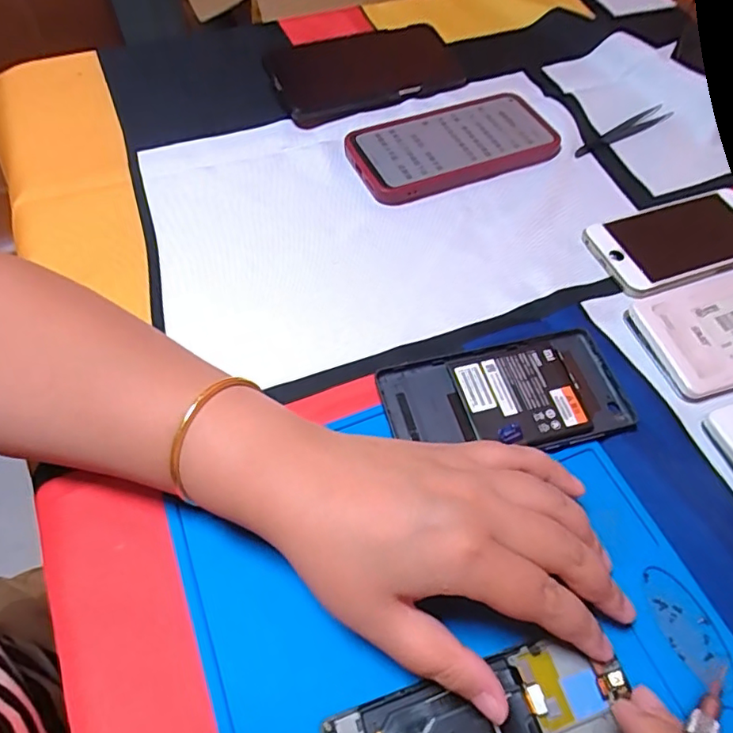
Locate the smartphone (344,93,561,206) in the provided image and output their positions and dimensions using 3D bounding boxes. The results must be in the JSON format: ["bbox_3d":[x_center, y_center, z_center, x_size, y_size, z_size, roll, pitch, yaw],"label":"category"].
[{"bbox_3d":[0.069,-0.176,0.435,0.160,0.015,0.079,-19,61,-14],"label":"smartphone"}]

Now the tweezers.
[{"bbox_3d":[0.211,-0.196,0.457,0.109,0.004,0.013,-28,63,-18],"label":"tweezers"}]

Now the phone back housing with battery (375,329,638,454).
[{"bbox_3d":[0.080,0.019,0.315,0.133,0.010,0.070,-12,59,-10],"label":"phone back housing with battery"}]

